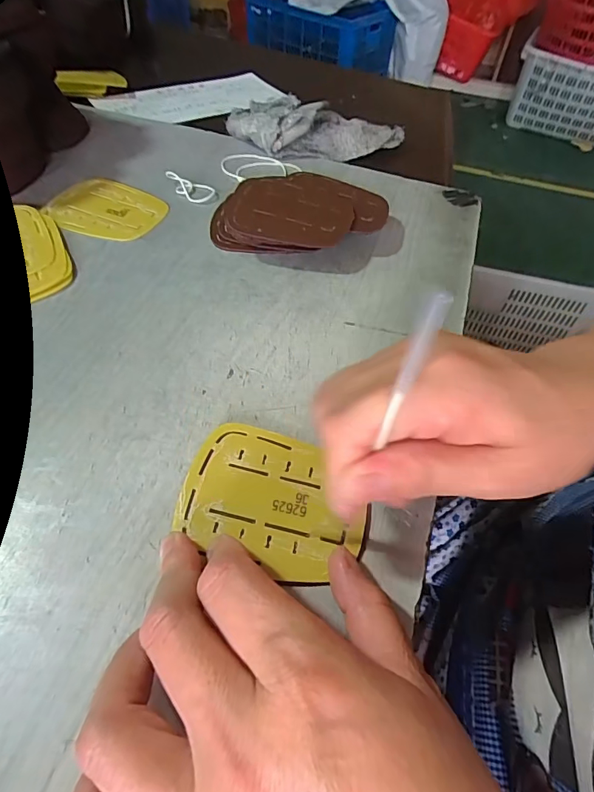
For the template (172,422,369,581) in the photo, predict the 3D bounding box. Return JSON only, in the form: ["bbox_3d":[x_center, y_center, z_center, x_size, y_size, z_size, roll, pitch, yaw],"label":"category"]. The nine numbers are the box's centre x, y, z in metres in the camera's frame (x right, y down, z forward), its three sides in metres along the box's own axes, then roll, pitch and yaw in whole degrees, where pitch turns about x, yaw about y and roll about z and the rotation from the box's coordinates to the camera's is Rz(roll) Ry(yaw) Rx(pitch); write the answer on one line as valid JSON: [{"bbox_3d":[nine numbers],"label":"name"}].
[{"bbox_3d":[-0.010,0.045,0.211,0.084,0.008,0.063,18,53,8],"label":"template"}]

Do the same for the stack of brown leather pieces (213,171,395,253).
[{"bbox_3d":[0.003,-0.136,0.340,0.129,0.027,0.087,1,53,-5],"label":"stack of brown leather pieces"}]

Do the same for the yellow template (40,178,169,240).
[{"bbox_3d":[-0.147,-0.146,0.349,0.084,0.004,0.066,16,53,7],"label":"yellow template"}]

